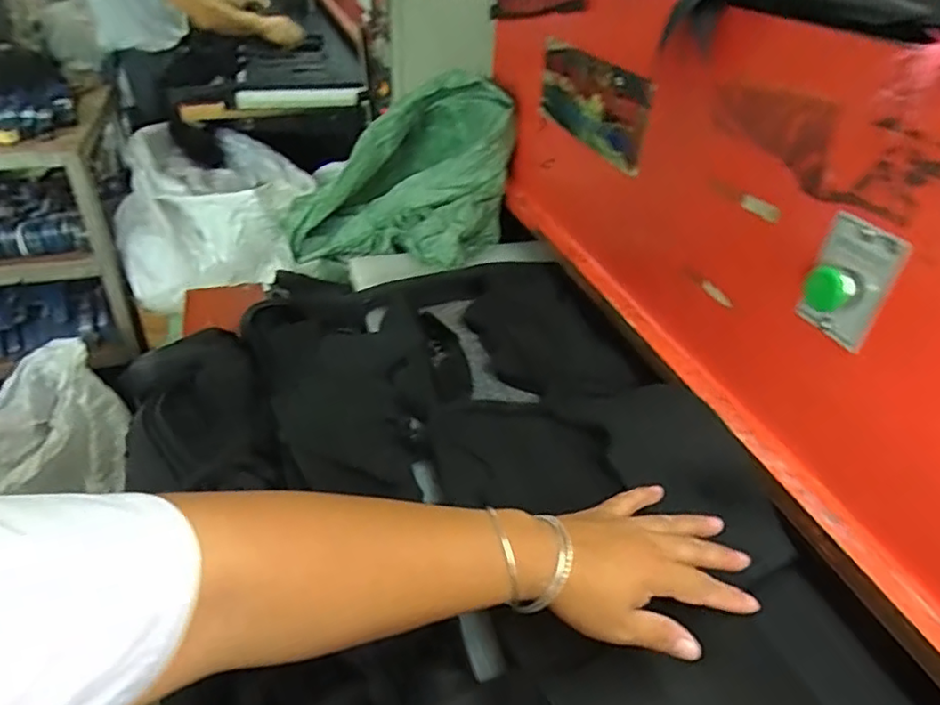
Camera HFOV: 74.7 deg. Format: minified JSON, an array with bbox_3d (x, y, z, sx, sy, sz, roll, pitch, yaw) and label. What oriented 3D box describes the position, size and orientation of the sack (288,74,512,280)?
[{"bbox_3d":[-0.124,-0.317,1.116,0.376,0.305,0.341,12,38,9],"label":"sack"}]

